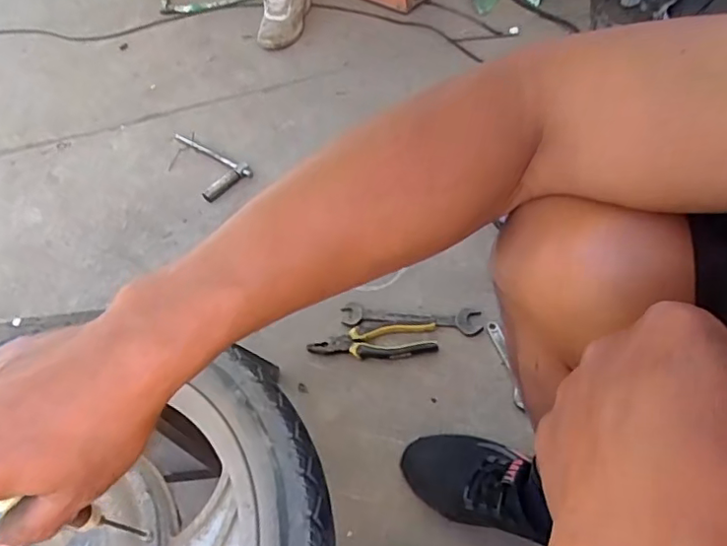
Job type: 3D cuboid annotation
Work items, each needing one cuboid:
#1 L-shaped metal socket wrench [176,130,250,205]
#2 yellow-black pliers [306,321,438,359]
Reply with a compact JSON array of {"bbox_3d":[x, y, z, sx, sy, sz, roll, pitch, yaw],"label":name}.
[{"bbox_3d":[-0.316,-0.243,1.159,0.104,0.022,0.222,-28,54,-11],"label":"L-shaped metal socket wrench"},{"bbox_3d":[0.013,0.104,0.841,0.189,0.014,0.053,-5,53,6],"label":"yellow-black pliers"}]

